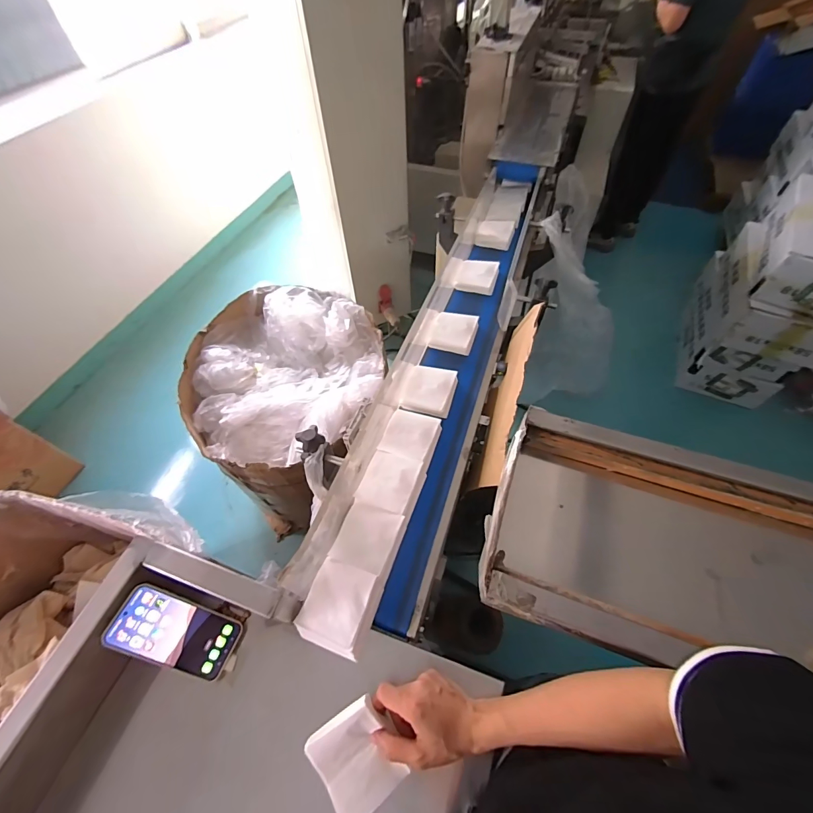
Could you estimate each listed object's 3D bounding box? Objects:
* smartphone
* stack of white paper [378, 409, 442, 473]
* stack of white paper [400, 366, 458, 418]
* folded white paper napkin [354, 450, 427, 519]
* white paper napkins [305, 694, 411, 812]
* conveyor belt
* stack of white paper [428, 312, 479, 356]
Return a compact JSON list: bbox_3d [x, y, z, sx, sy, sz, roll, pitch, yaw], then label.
[{"bbox_3d":[-0.308,0.305,0.505,0.158,0.007,0.069,34,58,-15],"label":"smartphone"},{"bbox_3d":[0.008,0.056,0.685,0.093,0.026,0.095,17,58,13],"label":"stack of white paper"},{"bbox_3d":[0.048,-0.033,0.746,0.092,0.021,0.102,14,58,11],"label":"stack of white paper"},{"bbox_3d":[-0.025,0.128,0.632,0.096,0.028,0.096,16,58,12],"label":"folded white paper napkin"},{"bbox_3d":[-0.056,0.410,0.438,0.089,0.026,0.095,-33,61,-19],"label":"white paper napkins"},{"bbox_3d":[0.110,-0.166,0.812,0.193,0.107,1.223,15,58,11],"label":"conveyor belt"},{"bbox_3d":[0.106,-0.164,0.835,0.089,0.033,0.095,17,58,13],"label":"stack of white paper"}]

